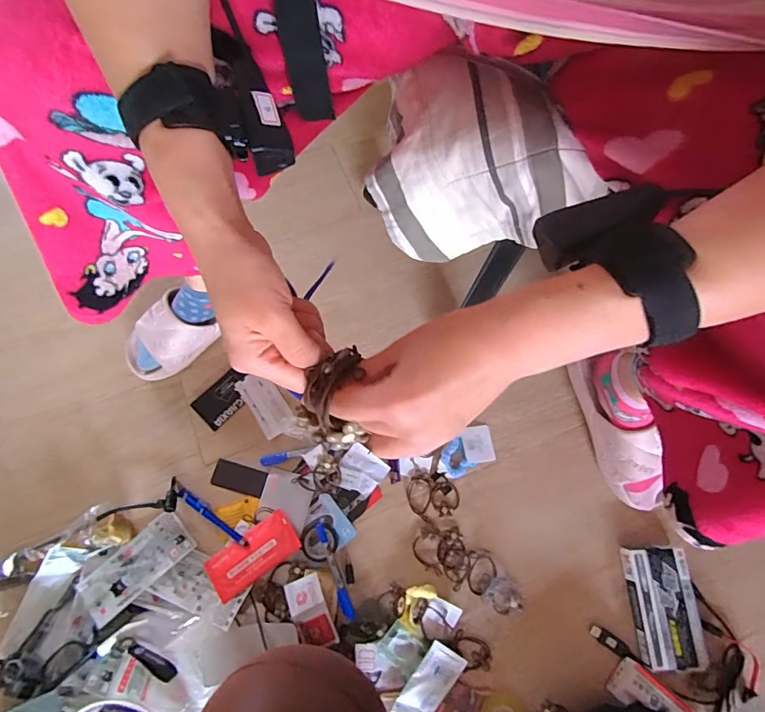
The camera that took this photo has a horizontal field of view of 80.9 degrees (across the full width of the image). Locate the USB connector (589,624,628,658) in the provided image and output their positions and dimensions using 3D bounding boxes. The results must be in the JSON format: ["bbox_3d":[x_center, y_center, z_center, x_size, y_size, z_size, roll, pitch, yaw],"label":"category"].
[{"bbox_3d":[0.307,0.385,0.607,0.046,0.009,0.019,34,75,13],"label":"USB connector"}]

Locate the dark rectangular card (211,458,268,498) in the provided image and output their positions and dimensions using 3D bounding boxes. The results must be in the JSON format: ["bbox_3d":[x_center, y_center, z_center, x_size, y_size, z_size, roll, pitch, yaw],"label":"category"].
[{"bbox_3d":[-0.224,0.191,0.701,0.085,0.004,0.040,14,71,7],"label":"dark rectangular card"}]

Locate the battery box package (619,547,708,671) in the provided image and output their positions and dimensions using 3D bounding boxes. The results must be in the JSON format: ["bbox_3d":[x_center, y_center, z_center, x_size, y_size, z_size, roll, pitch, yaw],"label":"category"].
[{"bbox_3d":[0.379,0.338,0.607,0.077,0.027,0.143,-1,70,2],"label":"battery box package"}]

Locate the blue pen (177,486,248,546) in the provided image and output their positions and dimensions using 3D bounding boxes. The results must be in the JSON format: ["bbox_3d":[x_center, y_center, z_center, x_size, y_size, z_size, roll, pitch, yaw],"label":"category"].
[{"bbox_3d":[-0.255,0.242,0.673,0.136,0.011,0.015,33,75,13],"label":"blue pen"}]

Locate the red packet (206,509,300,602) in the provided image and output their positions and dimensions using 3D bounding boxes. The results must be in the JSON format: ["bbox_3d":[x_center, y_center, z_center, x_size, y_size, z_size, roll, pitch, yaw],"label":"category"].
[{"bbox_3d":[-0.188,0.287,0.650,0.135,0.013,0.063,-34,73,-10],"label":"red packet"}]

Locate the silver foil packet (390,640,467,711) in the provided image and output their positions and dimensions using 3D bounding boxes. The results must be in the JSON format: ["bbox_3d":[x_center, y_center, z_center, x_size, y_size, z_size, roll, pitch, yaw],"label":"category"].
[{"bbox_3d":[0.059,0.439,0.593,0.055,0.009,0.119,36,93,-3],"label":"silver foil packet"}]

